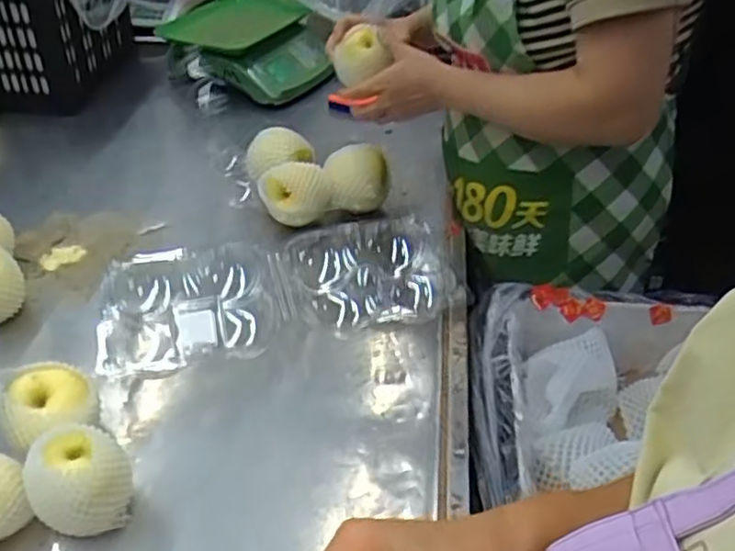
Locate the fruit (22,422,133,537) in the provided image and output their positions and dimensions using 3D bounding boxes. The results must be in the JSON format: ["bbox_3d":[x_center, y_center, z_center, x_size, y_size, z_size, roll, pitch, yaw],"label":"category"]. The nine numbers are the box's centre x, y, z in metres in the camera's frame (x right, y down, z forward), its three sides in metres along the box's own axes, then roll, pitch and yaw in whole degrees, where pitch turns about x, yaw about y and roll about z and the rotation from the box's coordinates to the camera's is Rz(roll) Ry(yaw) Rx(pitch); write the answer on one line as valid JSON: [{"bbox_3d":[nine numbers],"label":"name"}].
[{"bbox_3d":[-0.255,0.186,0.605,0.081,0.091,0.080,0,39,0],"label":"fruit"}]

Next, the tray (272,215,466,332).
[{"bbox_3d":[-0.008,0.007,0.851,0.213,0.060,0.184,-8,39,-9],"label":"tray"}]

